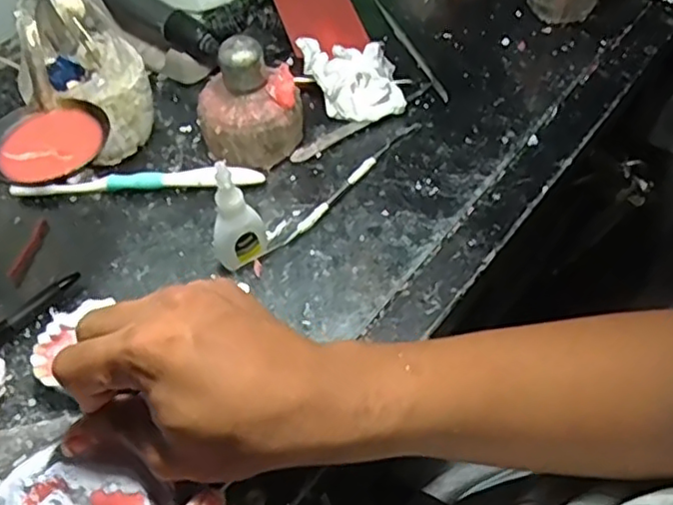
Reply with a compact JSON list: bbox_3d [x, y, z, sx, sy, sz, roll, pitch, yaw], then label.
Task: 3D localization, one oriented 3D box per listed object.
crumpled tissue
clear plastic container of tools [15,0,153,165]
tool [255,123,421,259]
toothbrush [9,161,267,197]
[{"bbox_3d":[0.014,-0.133,0.510,0.072,0.052,0.052,-13,55,-6],"label":"crumpled tissue"},{"bbox_3d":[-0.187,-0.126,0.482,0.080,0.113,0.083,-39,61,-22],"label":"clear plastic container of tools"},{"bbox_3d":[0.007,-0.048,0.476,0.011,0.008,0.165,35,63,25],"label":"tool"},{"bbox_3d":[-0.147,-0.053,0.487,0.184,0.016,0.014,-2,54,2],"label":"toothbrush"}]

